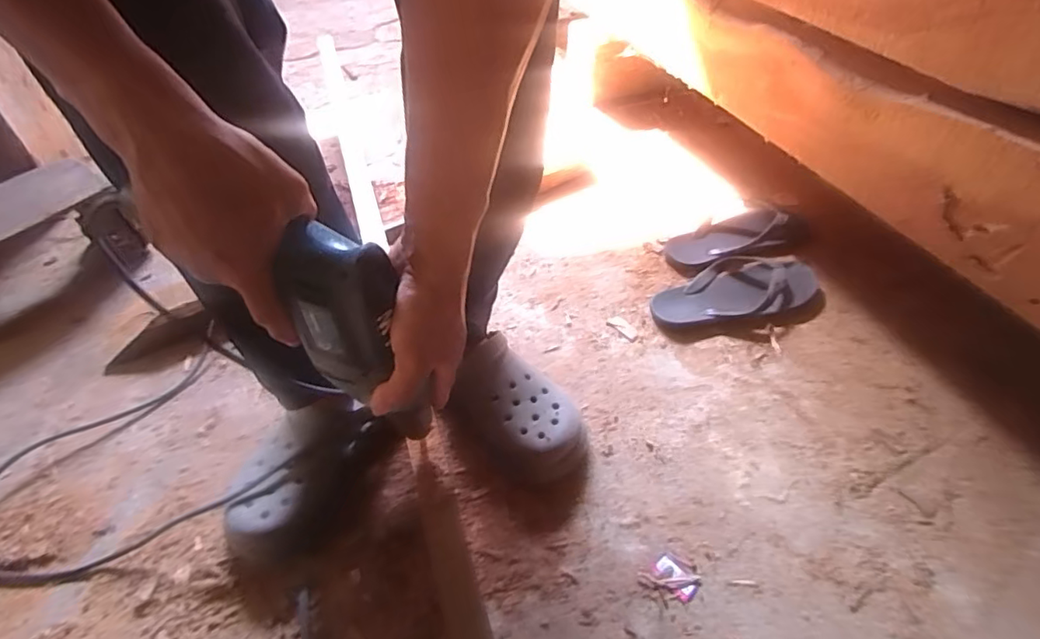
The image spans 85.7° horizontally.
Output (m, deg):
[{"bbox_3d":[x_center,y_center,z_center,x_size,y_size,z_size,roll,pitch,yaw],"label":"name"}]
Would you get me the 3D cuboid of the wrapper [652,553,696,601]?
[{"bbox_3d":[0.159,0.257,0.566,0.033,0.004,0.047,-33,53,-24],"label":"wrapper"}]

